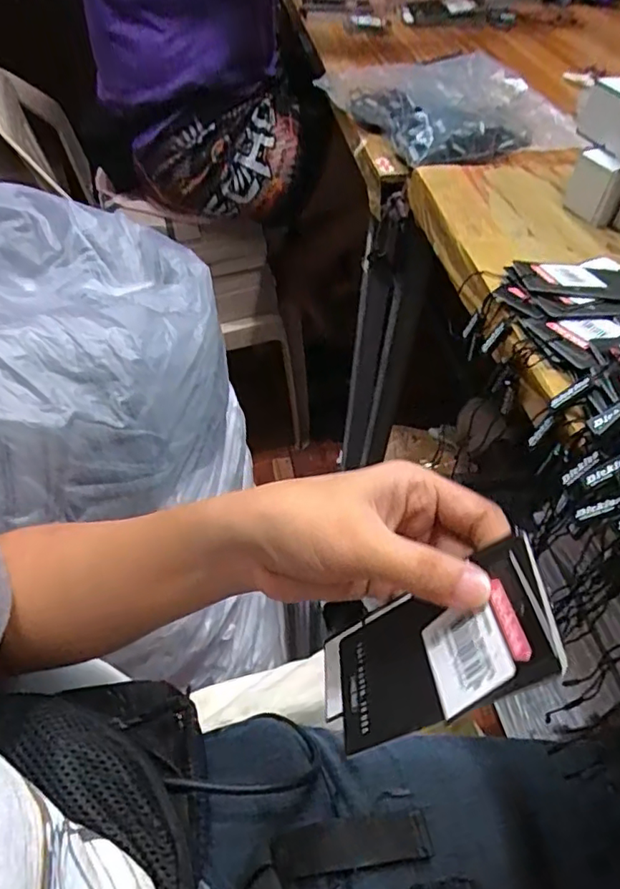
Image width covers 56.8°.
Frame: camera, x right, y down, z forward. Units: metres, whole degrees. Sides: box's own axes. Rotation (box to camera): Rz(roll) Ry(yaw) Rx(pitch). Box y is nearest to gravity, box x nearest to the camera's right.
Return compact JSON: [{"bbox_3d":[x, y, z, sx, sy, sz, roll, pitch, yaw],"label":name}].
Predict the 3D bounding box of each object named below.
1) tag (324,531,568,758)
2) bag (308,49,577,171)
[{"bbox_3d":[0.042,0.083,0.221,0.005,0.123,0.051,23,45,-23],"label":"tag"},{"bbox_3d":[0.162,-0.354,0.590,0.238,0.033,0.178,-23,54,-21],"label":"bag"}]

